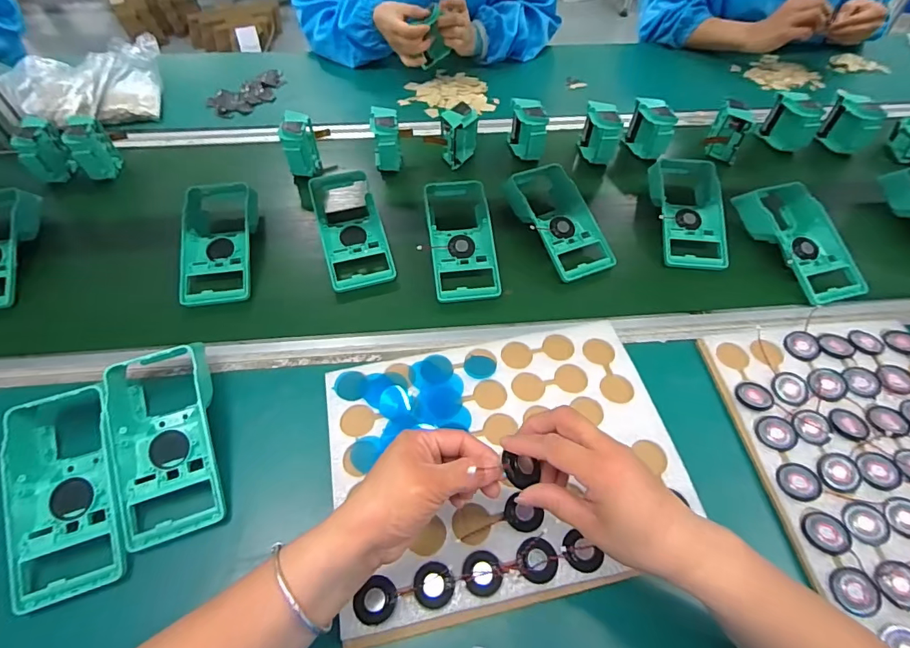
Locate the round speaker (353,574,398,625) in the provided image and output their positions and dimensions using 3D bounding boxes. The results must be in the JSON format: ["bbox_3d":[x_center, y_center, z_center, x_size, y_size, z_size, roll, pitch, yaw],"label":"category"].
[{"bbox_3d":[-0.063,0.219,0.362,0.030,0.011,0.033,0,55,-1],"label":"round speaker"}]

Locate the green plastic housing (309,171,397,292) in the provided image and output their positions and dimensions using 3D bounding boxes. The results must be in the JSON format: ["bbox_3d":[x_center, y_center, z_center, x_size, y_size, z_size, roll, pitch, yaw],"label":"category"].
[{"bbox_3d":[-0.140,-0.127,0.614,0.089,0.053,0.197,-14,56,-11],"label":"green plastic housing"}]

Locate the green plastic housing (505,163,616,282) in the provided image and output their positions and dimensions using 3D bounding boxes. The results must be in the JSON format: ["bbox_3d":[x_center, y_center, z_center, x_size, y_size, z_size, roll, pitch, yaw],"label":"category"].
[{"bbox_3d":[0.140,-0.143,0.615,0.090,0.041,0.178,-22,60,-15],"label":"green plastic housing"}]

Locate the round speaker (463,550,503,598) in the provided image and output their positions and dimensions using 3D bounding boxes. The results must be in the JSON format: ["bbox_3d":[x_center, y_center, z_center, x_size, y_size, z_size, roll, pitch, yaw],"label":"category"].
[{"bbox_3d":[0.023,0.205,0.376,0.031,0.004,0.032,0,55,-1],"label":"round speaker"}]

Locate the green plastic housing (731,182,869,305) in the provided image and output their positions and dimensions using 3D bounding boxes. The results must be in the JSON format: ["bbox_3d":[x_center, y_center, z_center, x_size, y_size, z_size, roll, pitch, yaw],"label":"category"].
[{"bbox_3d":[0.458,-0.116,0.605,0.090,0.043,0.189,-13,56,-10],"label":"green plastic housing"}]

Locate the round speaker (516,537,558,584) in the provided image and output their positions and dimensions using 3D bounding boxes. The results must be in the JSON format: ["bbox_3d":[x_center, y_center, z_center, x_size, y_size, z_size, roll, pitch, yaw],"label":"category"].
[{"bbox_3d":[0.069,0.198,0.383,0.033,0.004,0.033,0,55,-1],"label":"round speaker"}]

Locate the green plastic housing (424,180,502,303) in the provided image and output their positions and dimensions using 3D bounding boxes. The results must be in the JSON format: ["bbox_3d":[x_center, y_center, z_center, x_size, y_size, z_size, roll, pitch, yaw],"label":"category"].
[{"bbox_3d":[0.007,-0.114,0.590,0.082,0.036,0.182,-6,58,-5],"label":"green plastic housing"}]

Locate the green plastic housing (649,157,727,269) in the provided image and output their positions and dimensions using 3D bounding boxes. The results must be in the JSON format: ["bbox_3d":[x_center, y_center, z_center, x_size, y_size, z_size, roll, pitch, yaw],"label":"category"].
[{"bbox_3d":[0.325,-0.159,0.642,0.098,0.048,0.193,7,55,4],"label":"green plastic housing"}]

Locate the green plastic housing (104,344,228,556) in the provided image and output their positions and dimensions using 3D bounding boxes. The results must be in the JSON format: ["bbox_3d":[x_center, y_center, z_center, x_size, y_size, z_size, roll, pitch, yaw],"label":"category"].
[{"bbox_3d":[-0.271,0.103,0.425,0.085,0.041,0.182,-16,57,-12],"label":"green plastic housing"}]

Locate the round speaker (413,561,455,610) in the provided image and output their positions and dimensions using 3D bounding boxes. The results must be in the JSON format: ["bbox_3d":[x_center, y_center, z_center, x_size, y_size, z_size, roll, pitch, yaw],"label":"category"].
[{"bbox_3d":[-0.017,0.213,0.373,0.031,0.004,0.033,-31,61,-21],"label":"round speaker"}]

